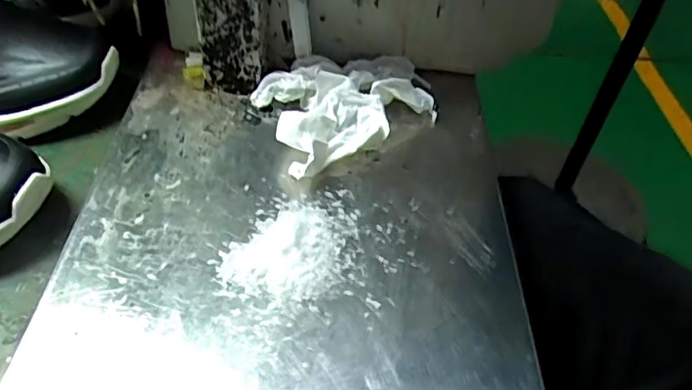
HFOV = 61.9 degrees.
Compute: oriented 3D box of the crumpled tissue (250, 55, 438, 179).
[{"bbox_3d":[0.006,-0.060,0.367,0.112,0.022,0.084,-15,49,-21],"label":"crumpled tissue"}]

